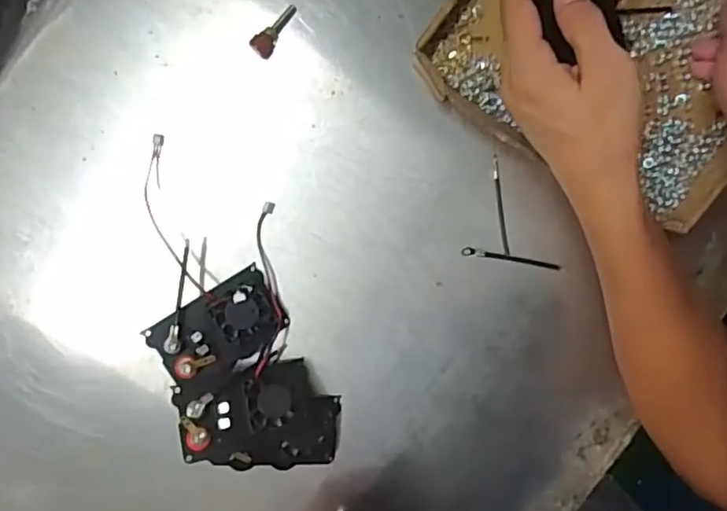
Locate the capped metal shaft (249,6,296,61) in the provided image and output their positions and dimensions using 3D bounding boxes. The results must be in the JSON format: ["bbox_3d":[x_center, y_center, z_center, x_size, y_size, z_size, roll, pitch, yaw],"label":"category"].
[{"bbox_3d":[-0.062,-0.158,0.415,0.014,0.013,0.041,38,82,-6],"label":"capped metal shaft"}]

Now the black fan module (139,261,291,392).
[{"bbox_3d":[-0.101,0.056,0.427,0.090,0.018,0.060,-34,98,-11],"label":"black fan module"}]

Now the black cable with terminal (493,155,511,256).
[{"bbox_3d":[0.100,-0.036,0.431,0.005,0.004,0.073,-10,98,0],"label":"black cable with terminal"}]

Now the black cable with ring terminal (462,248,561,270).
[{"bbox_3d":[0.109,0.002,0.436,0.073,0.004,0.007,9,97,-2],"label":"black cable with ring terminal"}]

